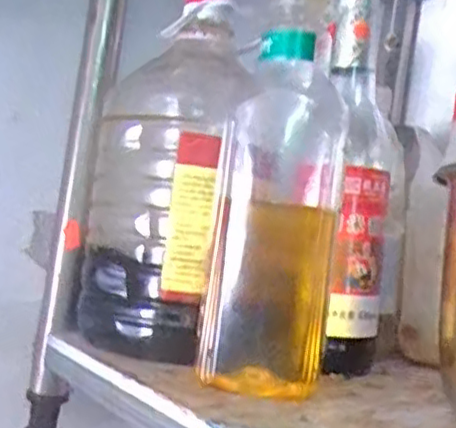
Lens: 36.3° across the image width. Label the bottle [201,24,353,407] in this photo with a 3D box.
[{"bbox_3d":[0.031,-0.001,0.418,0.070,0.199,0.066,8,-3,2],"label":"bottle"}]

